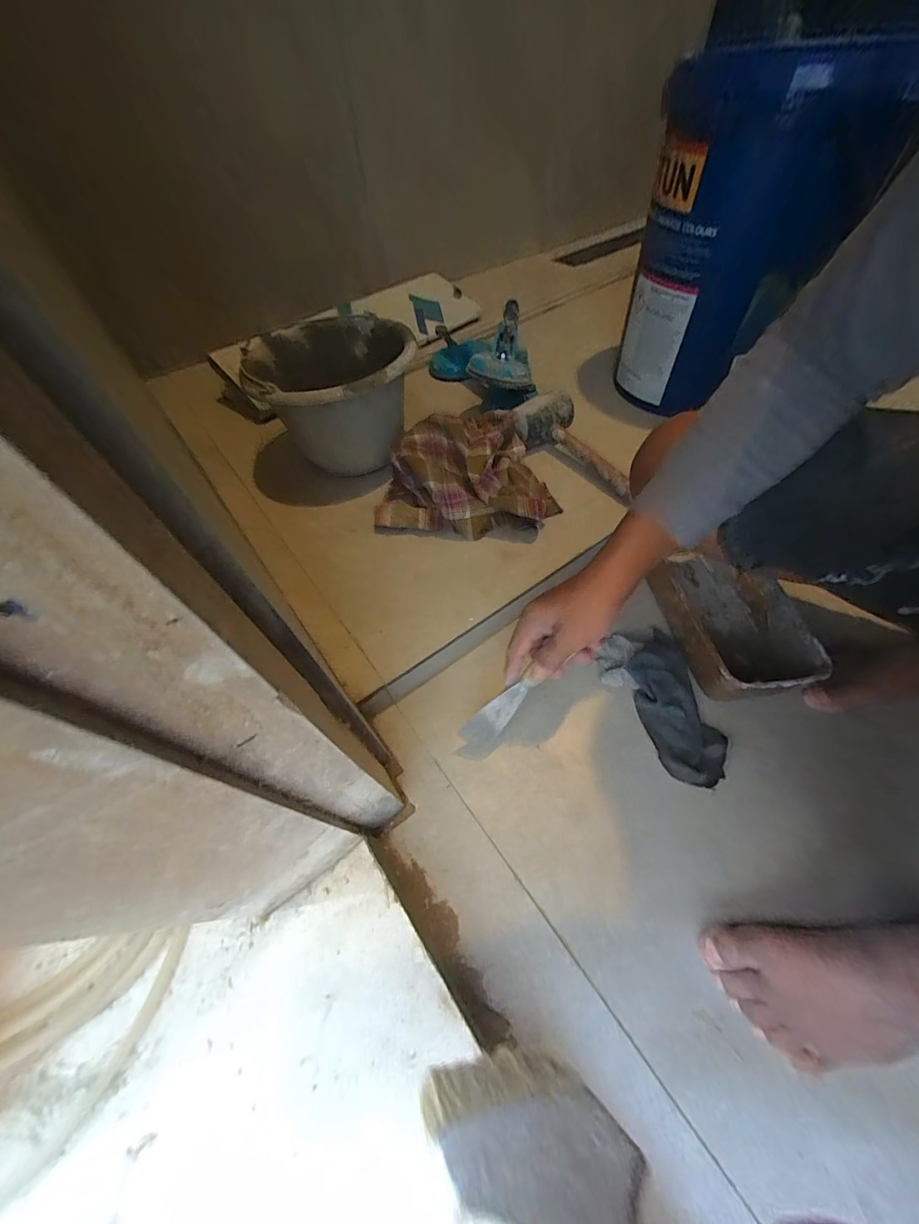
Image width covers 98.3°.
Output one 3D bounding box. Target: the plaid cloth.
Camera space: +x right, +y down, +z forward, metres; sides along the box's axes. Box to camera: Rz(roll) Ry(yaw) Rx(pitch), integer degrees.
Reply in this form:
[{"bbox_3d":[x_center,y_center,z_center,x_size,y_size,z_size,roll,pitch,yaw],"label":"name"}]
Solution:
[{"bbox_3d":[0.021,-0.219,0.599,0.255,0.090,0.226,7,58,8],"label":"plaid cloth"}]

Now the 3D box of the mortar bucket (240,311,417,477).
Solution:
[{"bbox_3d":[-0.190,-0.330,0.633,0.240,0.174,0.232,-1,57,2],"label":"mortar bucket"}]

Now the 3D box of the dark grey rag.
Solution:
[{"bbox_3d":[0.248,0.105,0.464,0.076,0.034,0.176,-10,57,-6],"label":"dark grey rag"}]

